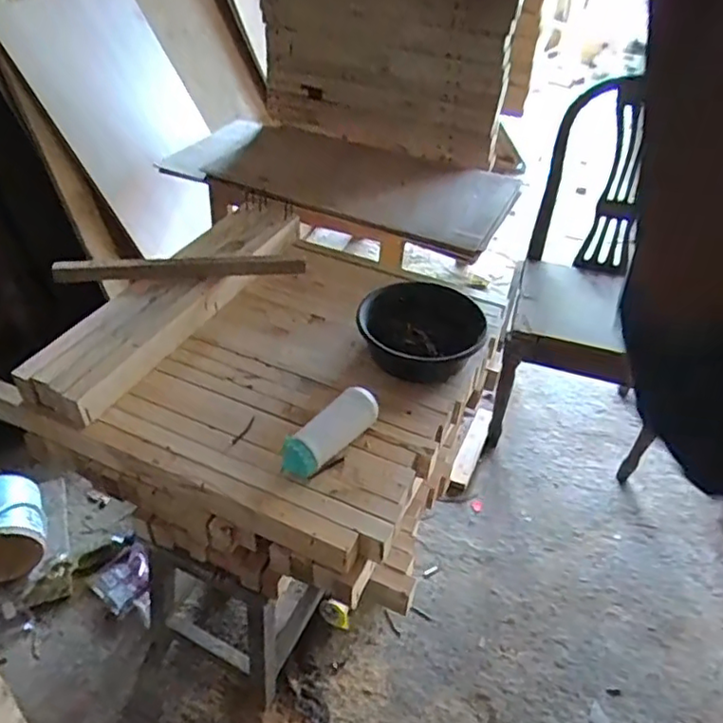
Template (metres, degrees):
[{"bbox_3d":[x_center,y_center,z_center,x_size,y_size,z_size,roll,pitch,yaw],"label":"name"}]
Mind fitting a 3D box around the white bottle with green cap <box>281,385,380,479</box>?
[{"bbox_3d":[-0.056,0.116,1.024,0.073,0.075,0.186,27,46,28],"label":"white bottle with green cap"}]

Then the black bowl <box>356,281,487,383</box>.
[{"bbox_3d":[0.105,-0.048,1.206,0.224,0.091,0.213,1,39,-1],"label":"black bowl"}]

